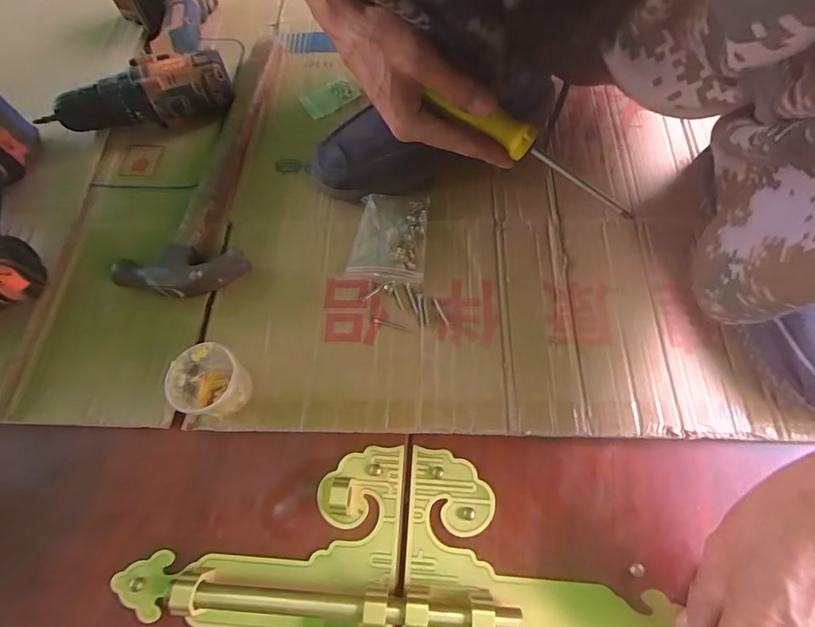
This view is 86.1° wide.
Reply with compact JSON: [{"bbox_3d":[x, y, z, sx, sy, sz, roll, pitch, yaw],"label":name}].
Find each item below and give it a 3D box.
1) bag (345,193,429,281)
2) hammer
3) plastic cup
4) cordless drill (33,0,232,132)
[{"bbox_3d":[-0.017,-0.071,0.401,0.067,0.016,0.088,3,66,3],"label":"bag"},{"bbox_3d":[-0.194,-0.167,0.448,0.103,0.029,0.331,2,66,3],"label":"hammer"},{"bbox_3d":[-0.151,0.054,0.334,0.046,0.041,0.049,-1,66,2],"label":"plastic cup"},{"bbox_3d":[-0.299,-0.309,0.489,0.182,0.070,0.221,-12,66,-3],"label":"cordless drill"}]

